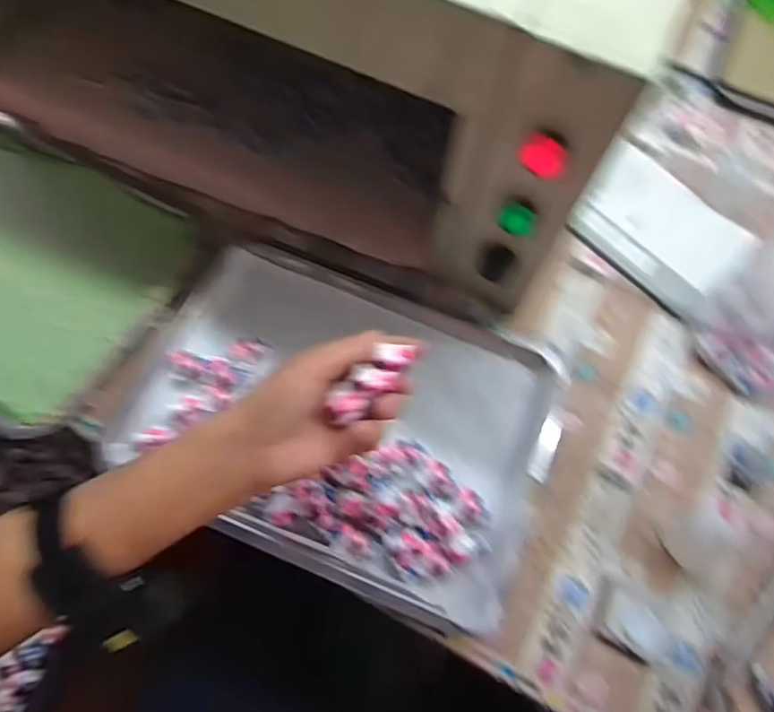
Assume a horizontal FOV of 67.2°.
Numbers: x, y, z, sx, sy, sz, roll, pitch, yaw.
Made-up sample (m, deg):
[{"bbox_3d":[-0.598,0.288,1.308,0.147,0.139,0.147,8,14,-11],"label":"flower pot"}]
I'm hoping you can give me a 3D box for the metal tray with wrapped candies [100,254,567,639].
[{"bbox_3d":[-0.035,0.044,0.508,0.354,0.041,0.264,22,63,5],"label":"metal tray with wrapped candies"}]

